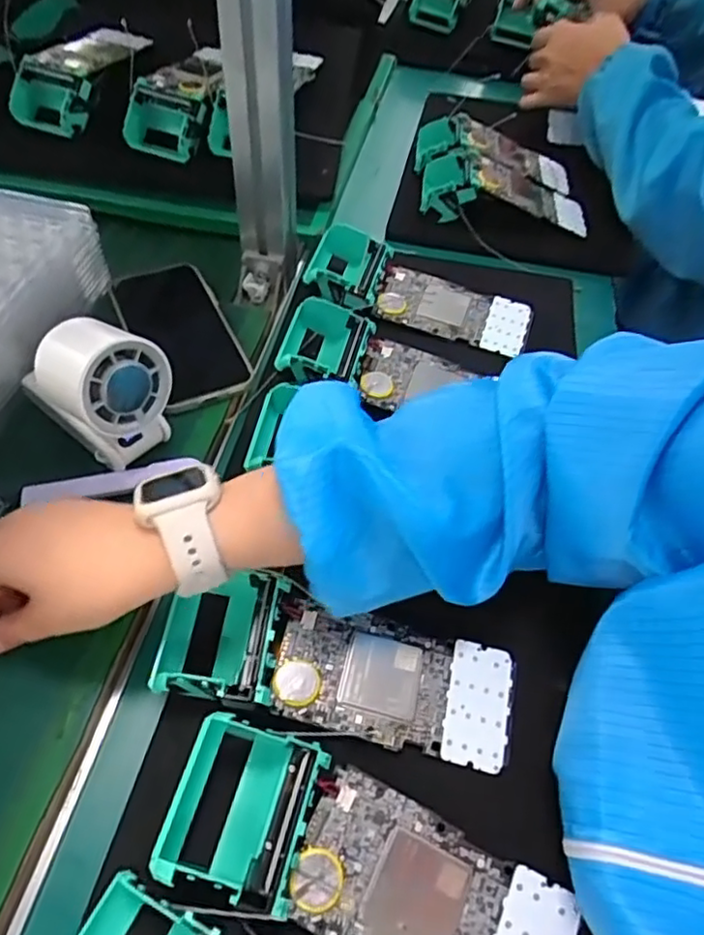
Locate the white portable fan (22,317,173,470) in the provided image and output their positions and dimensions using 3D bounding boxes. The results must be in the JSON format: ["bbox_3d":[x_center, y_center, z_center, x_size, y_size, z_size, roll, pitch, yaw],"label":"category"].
[{"bbox_3d":[-0.159,-0.048,0.405,0.070,0.083,0.063,36,53,25],"label":"white portable fan"}]

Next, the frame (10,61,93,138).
[{"bbox_3d":[-0.298,-0.362,0.633,0.079,0.050,0.035,24,49,15],"label":"frame"}]

